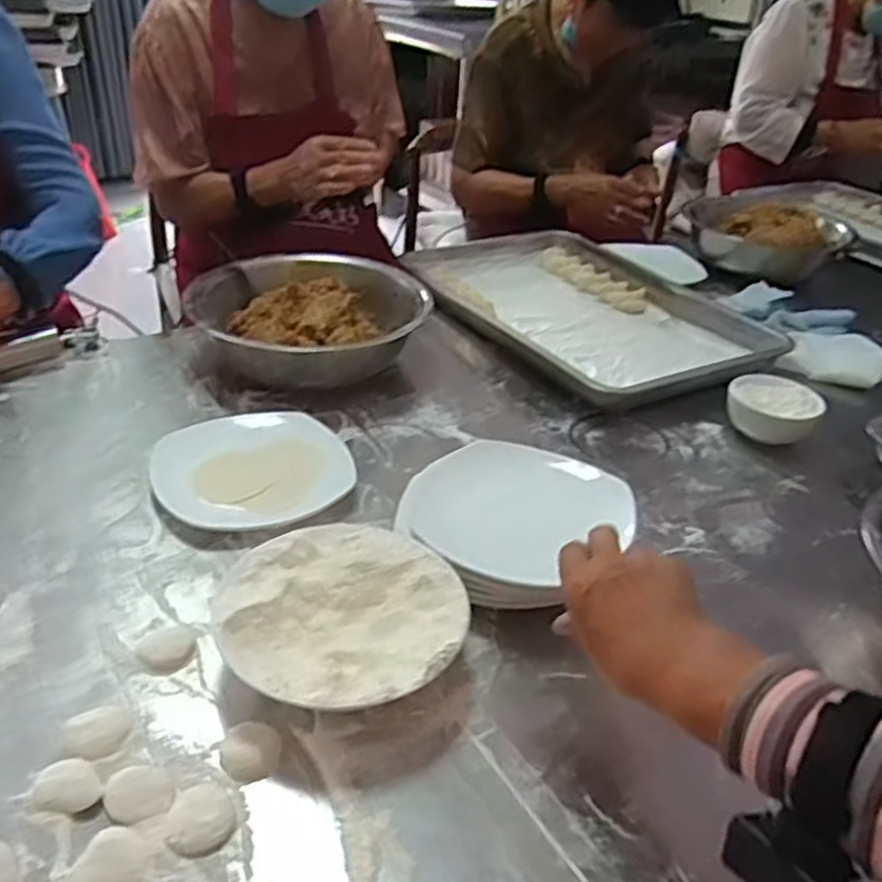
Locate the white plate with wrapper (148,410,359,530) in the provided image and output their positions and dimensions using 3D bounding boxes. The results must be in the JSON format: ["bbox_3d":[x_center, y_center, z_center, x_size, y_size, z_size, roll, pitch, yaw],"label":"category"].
[{"bbox_3d":[-0.174,0.027,0.744,0.176,0.036,0.147,-18,40,-31],"label":"white plate with wrapper"}]

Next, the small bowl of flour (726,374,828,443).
[{"bbox_3d":[0.376,-0.036,0.893,0.098,0.057,0.094,4,33,-3],"label":"small bowl of flour"}]

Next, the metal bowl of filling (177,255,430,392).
[{"bbox_3d":[-0.152,-0.147,0.963,0.261,0.096,0.219,-10,36,-22],"label":"metal bowl of filling"}]

